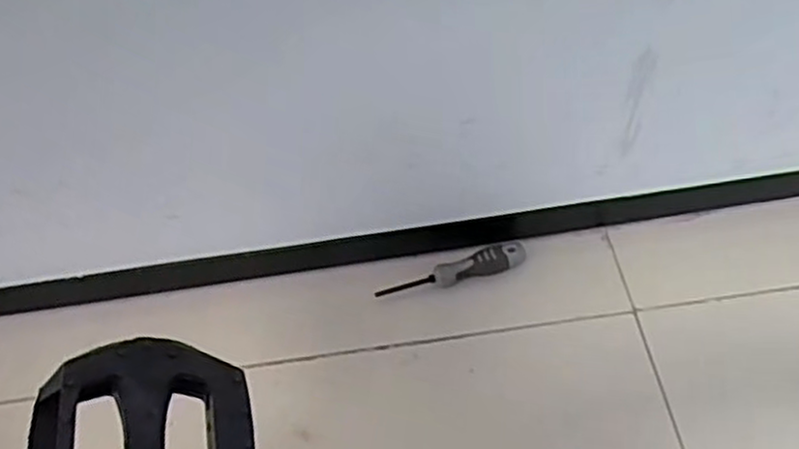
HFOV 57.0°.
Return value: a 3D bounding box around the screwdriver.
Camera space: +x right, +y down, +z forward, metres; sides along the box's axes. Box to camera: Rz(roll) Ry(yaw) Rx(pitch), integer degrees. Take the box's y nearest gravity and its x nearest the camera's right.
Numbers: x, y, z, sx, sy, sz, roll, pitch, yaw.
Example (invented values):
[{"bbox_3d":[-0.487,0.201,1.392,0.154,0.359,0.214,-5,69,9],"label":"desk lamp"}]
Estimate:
[{"bbox_3d":[0.066,0.058,0.912,0.188,0.026,0.031,-14,53,-5],"label":"screwdriver"}]

